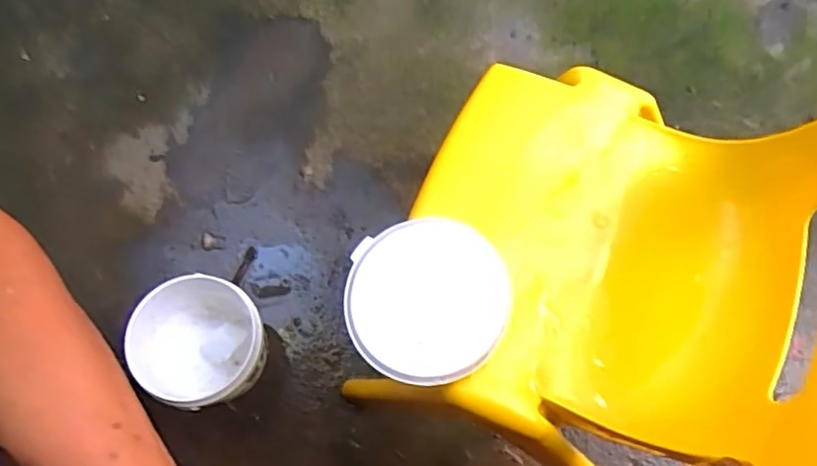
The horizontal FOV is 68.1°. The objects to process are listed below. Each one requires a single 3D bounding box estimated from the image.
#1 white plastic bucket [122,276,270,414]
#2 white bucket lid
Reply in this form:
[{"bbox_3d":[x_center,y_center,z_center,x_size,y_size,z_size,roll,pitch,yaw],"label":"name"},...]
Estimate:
[{"bbox_3d":[-0.214,0.118,0.654,0.122,0.119,0.116,1,72,-2],"label":"white plastic bucket"},{"bbox_3d":[0.012,0.048,0.462,0.122,0.018,0.123,1,72,-2],"label":"white bucket lid"}]

